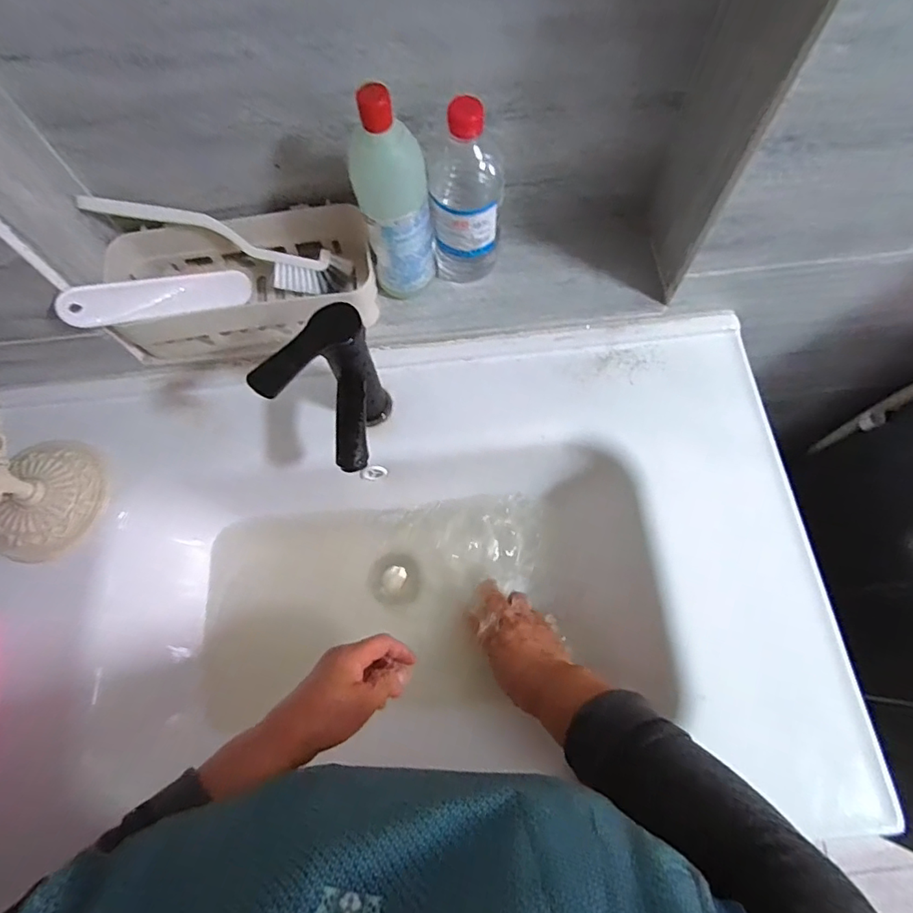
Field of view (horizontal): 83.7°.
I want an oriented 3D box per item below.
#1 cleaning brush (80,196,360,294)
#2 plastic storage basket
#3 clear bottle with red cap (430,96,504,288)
[{"bbox_3d":[-0.234,-0.221,0.523,0.258,0.034,0.043,16,69,-13],"label":"cleaning brush"},{"bbox_3d":[-0.215,-0.179,0.527,0.266,0.067,0.126,-7,69,0],"label":"plastic storage basket"},{"bbox_3d":[0.009,-0.236,0.480,0.066,0.180,0.055,-7,69,0],"label":"clear bottle with red cap"}]

